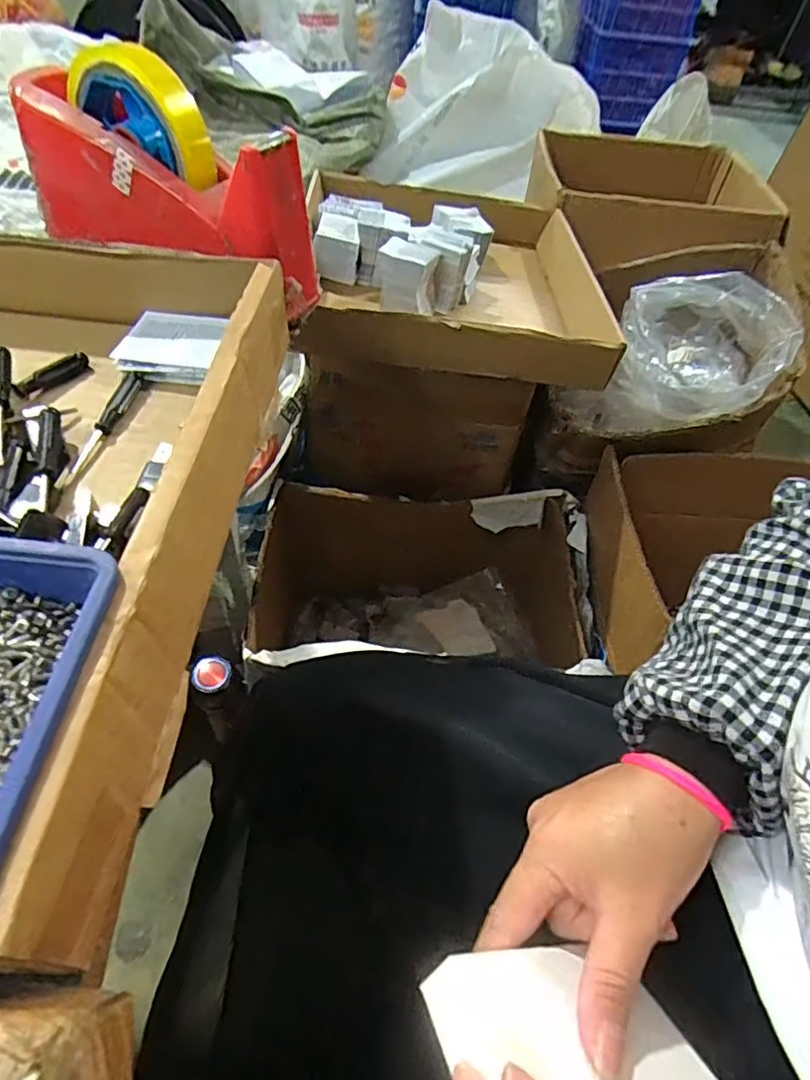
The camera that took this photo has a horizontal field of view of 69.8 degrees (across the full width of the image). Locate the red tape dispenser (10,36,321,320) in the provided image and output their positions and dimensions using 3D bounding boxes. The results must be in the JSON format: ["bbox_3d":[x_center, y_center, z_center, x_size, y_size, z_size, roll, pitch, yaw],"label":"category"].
[{"bbox_3d":[-0.151,-0.225,0.358,0.195,0.100,0.060,24,53,13],"label":"red tape dispenser"}]

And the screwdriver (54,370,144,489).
[{"bbox_3d":[-0.163,-0.062,0.313,0.011,0.012,0.090,9,51,1],"label":"screwdriver"}]

